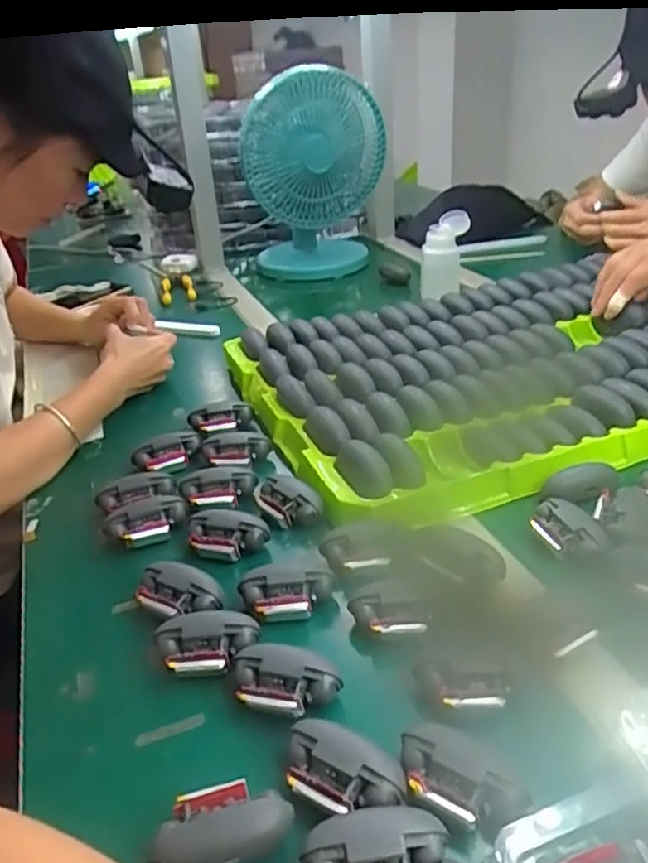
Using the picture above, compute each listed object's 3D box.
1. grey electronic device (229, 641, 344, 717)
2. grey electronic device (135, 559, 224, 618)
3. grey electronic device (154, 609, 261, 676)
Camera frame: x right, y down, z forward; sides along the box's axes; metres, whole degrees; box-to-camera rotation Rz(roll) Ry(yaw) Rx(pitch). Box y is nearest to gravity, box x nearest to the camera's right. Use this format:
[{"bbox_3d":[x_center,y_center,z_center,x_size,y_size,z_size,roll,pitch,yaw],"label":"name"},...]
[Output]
[{"bbox_3d":[-0.023,0.145,0.381,0.061,0.024,0.034,5,32,17],"label":"grey electronic device"},{"bbox_3d":[-0.099,0.110,0.447,0.058,0.020,0.037,20,39,36],"label":"grey electronic device"},{"bbox_3d":[-0.072,0.130,0.408,0.061,0.019,0.034,-5,30,0],"label":"grey electronic device"}]

